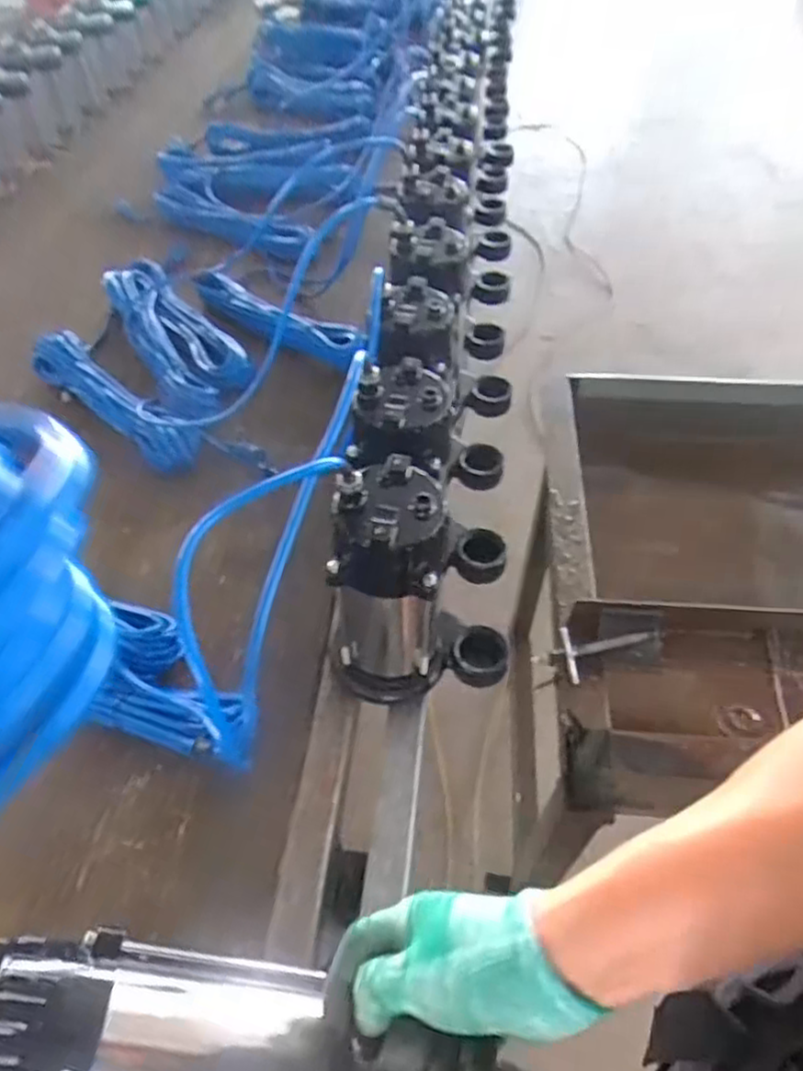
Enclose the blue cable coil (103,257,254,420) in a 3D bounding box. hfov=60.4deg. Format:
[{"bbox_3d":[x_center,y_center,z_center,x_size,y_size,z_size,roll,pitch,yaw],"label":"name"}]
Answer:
[{"bbox_3d":[-0.320,-0.295,0.986,0.134,0.039,0.391,-24,53,-17],"label":"blue cable coil"}]

